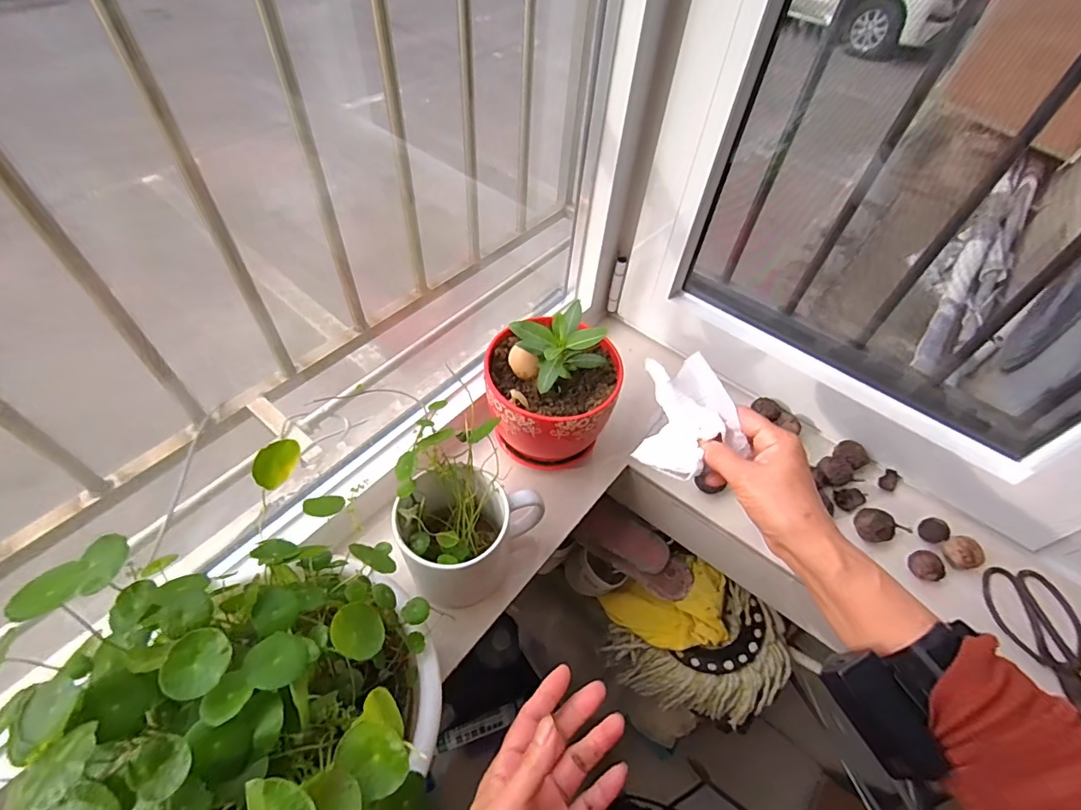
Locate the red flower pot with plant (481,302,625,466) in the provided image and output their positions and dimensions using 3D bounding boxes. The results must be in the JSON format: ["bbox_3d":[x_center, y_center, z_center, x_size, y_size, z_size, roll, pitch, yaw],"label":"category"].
[{"bbox_3d":[0.011,-0.008,0.553,0.153,0.159,0.133,-6,52,-5],"label":"red flower pot with plant"}]

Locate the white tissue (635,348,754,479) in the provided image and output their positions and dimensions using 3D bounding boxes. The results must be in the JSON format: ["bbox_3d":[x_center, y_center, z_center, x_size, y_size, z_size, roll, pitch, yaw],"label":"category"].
[{"bbox_3d":[0.116,0.009,0.419,0.082,0.043,0.091,-16,54,-13],"label":"white tissue"}]

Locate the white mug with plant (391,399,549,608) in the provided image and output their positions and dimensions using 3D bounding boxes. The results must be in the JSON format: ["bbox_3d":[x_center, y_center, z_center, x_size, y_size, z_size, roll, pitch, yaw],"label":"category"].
[{"bbox_3d":[-0.077,0.108,0.492,0.135,0.155,0.115,-35,60,-24],"label":"white mug with plant"}]

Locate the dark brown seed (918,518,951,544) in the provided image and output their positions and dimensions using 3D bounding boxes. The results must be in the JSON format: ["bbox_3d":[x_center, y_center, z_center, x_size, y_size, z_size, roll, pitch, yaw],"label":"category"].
[{"bbox_3d":[0.444,0.140,0.561,0.026,0.024,0.027,0,52,0],"label":"dark brown seed"}]

